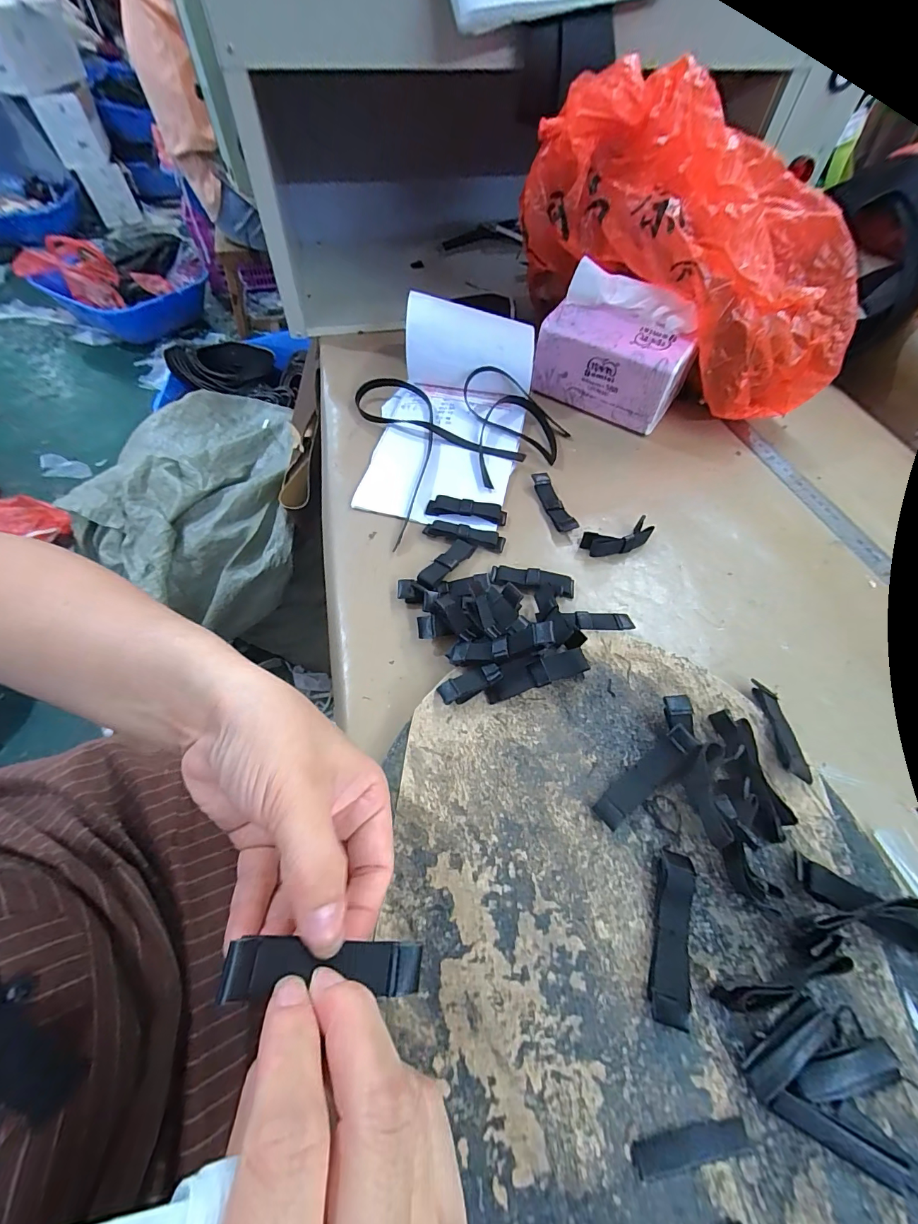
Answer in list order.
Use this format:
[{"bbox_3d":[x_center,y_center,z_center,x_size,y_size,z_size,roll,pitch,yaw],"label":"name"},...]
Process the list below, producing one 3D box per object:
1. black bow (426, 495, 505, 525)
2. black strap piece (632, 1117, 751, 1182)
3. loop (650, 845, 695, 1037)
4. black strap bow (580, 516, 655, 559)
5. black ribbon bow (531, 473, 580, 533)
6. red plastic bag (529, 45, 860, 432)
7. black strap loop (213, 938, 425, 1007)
[{"bbox_3d":[0.007,-0.088,0.373,0.068,0.009,0.019,9,57,4],"label":"black bow"},{"bbox_3d":[0.093,0.214,0.171,0.047,0.004,0.011,-7,57,-7],"label":"black strap piece"},{"bbox_3d":[0.102,0.154,0.206,0.017,0.010,0.068,17,57,9],"label":"loop"},{"bbox_3d":[0.133,-0.062,0.358,0.055,0.017,0.022,-10,57,-9],"label":"black strap bow"},{"bbox_3d":[0.085,-0.099,0.389,0.016,0.012,0.070,-12,58,-10],"label":"black ribbon bow"},{"bbox_3d":[0.223,-0.329,0.410,0.333,0.183,0.170,35,60,-3],"label":"red plastic bag"},{"bbox_3d":[-0.046,0.124,0.149,0.067,0.010,0.016,19,53,-23],"label":"black strap loop"}]

